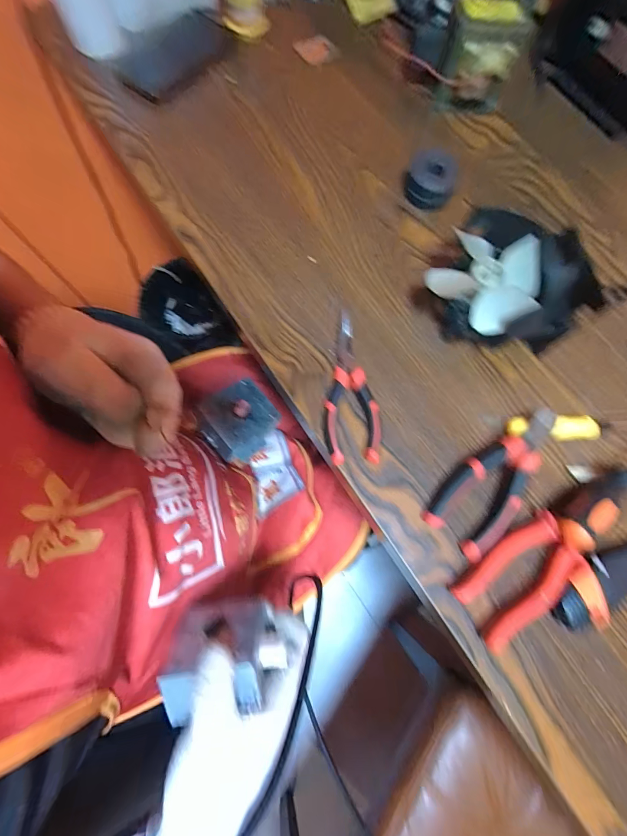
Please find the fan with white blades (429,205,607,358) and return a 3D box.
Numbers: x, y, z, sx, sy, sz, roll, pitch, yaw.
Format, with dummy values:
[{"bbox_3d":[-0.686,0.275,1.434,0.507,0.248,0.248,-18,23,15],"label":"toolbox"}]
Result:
[{"bbox_3d":[0.171,-0.119,0.324,0.108,0.092,0.140,-35,78,-9],"label":"fan with white blades"}]

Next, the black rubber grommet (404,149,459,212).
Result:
[{"bbox_3d":[0.138,-0.282,0.400,0.058,0.040,0.056,15,76,3],"label":"black rubber grommet"}]

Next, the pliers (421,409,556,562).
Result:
[{"bbox_3d":[0.169,0.054,0.315,0.058,0.025,0.149,41,77,8],"label":"pliers"}]

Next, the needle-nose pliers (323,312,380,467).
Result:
[{"bbox_3d":[0.039,-0.033,0.341,0.053,0.021,0.156,2,74,-2],"label":"needle-nose pliers"}]

